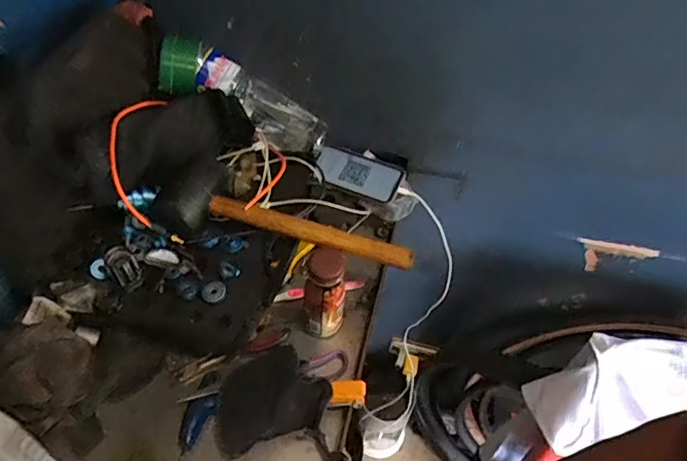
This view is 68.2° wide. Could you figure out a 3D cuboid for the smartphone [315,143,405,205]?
[{"bbox_3d":[0.025,-0.093,0.805,0.138,0.012,0.079,20,56,8],"label":"smartphone"}]

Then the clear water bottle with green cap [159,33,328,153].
[{"bbox_3d":[-0.152,-0.204,0.780,0.267,0.066,0.078,27,42,-26],"label":"clear water bottle with green cap"}]

